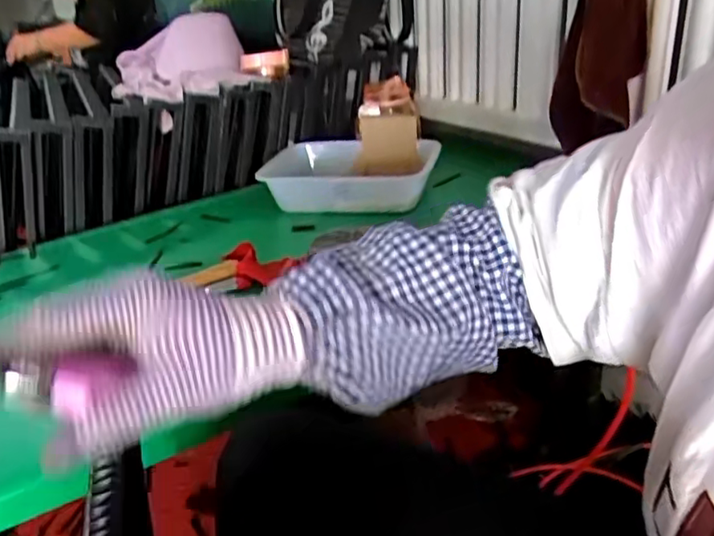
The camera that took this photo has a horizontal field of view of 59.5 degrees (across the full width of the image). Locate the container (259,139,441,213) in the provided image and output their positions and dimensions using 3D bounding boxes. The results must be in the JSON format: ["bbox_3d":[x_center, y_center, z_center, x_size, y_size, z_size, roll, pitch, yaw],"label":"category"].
[{"bbox_3d":[-0.012,-0.166,1.067,0.295,0.082,0.245,-9,29,-4],"label":"container"}]

